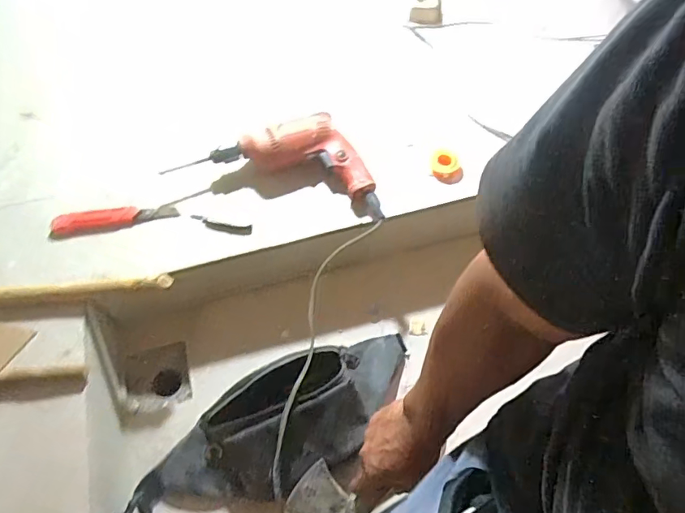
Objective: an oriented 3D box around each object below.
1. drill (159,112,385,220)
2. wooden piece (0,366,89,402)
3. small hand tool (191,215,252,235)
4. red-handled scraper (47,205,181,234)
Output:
[{"bbox_3d":[-0.076,-0.164,0.788,0.313,0.062,0.147,12,62,7],"label":"drill"},{"bbox_3d":[-0.447,0.178,0.629,0.214,0.023,0.039,-14,62,-8],"label":"wooden piece"},{"bbox_3d":[-0.190,-0.049,0.759,0.100,0.004,0.020,11,61,6],"label":"small hand tool"},{"bbox_3d":[-0.359,-0.063,0.760,0.190,0.012,0.036,-10,61,-5],"label":"red-handled scraper"}]

